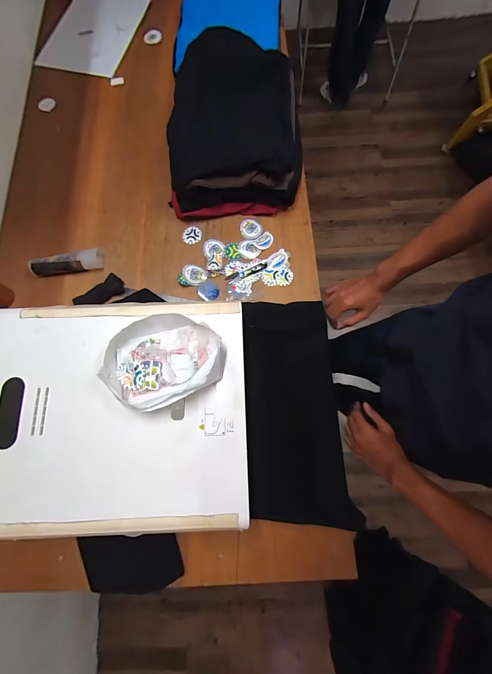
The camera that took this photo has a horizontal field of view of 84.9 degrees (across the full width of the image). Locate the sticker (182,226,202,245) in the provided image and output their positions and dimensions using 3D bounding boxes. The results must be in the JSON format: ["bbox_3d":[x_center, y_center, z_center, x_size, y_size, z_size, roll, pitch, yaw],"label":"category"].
[{"bbox_3d":[-0.150,-0.284,0.748,0.054,0.006,0.054,-1,78,3],"label":"sticker"}]

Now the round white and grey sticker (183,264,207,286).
[{"bbox_3d":[-0.135,-0.164,0.708,0.060,0.010,0.054,-10,95,-21],"label":"round white and grey sticker"}]

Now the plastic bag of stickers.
[{"bbox_3d":[-0.145,0.037,0.475,0.199,0.051,0.155,-19,77,-3],"label":"plastic bag of stickers"}]

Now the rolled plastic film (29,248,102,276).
[{"bbox_3d":[-0.474,-0.194,0.708,0.191,0.043,0.050,-13,77,-2],"label":"rolled plastic film"}]

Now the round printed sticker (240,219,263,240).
[{"bbox_3d":[0.014,-0.297,0.737,0.060,0.005,0.056,1,77,2],"label":"round printed sticker"}]

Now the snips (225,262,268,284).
[{"bbox_3d":[0.001,-0.173,0.713,0.115,0.006,0.024,-25,77,-4],"label":"snips"}]

